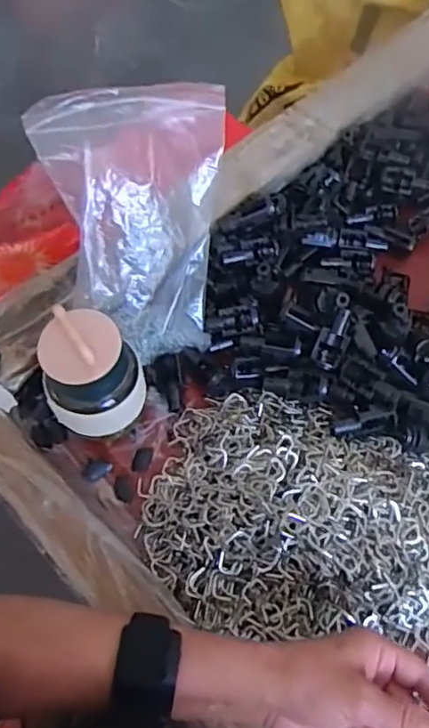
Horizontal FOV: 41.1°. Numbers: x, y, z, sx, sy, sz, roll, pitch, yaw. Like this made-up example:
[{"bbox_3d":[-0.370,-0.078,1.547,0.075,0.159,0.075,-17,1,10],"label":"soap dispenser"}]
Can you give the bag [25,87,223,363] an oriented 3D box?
[{"bbox_3d":[-0.053,-0.114,0.486,0.153,0.219,0.044,-16,21,-16],"label":"bag"}]

